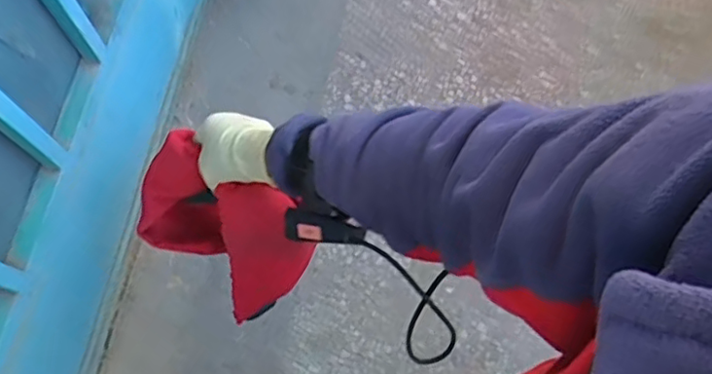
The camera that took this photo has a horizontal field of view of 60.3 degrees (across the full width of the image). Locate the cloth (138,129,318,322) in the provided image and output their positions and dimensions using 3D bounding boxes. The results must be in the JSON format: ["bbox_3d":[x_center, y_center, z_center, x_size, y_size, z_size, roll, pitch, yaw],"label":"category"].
[{"bbox_3d":[-0.145,0.047,0.659,0.191,0.117,0.106,37,74,11],"label":"cloth"}]

